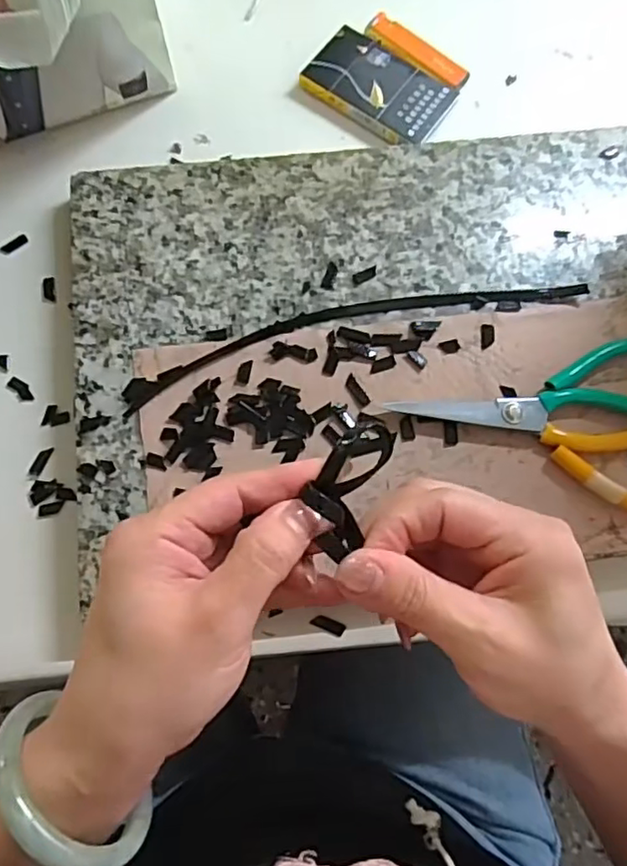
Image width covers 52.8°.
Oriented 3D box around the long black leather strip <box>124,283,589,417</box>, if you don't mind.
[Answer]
[{"bbox_3d":[0.026,-0.065,0.381,0.282,0.004,0.035,-16,77,-6],"label":"long black leather strip"}]

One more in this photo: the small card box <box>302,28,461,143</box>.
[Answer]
[{"bbox_3d":[0.045,-0.242,0.447,0.097,0.016,0.058,36,77,7],"label":"small card box"}]

